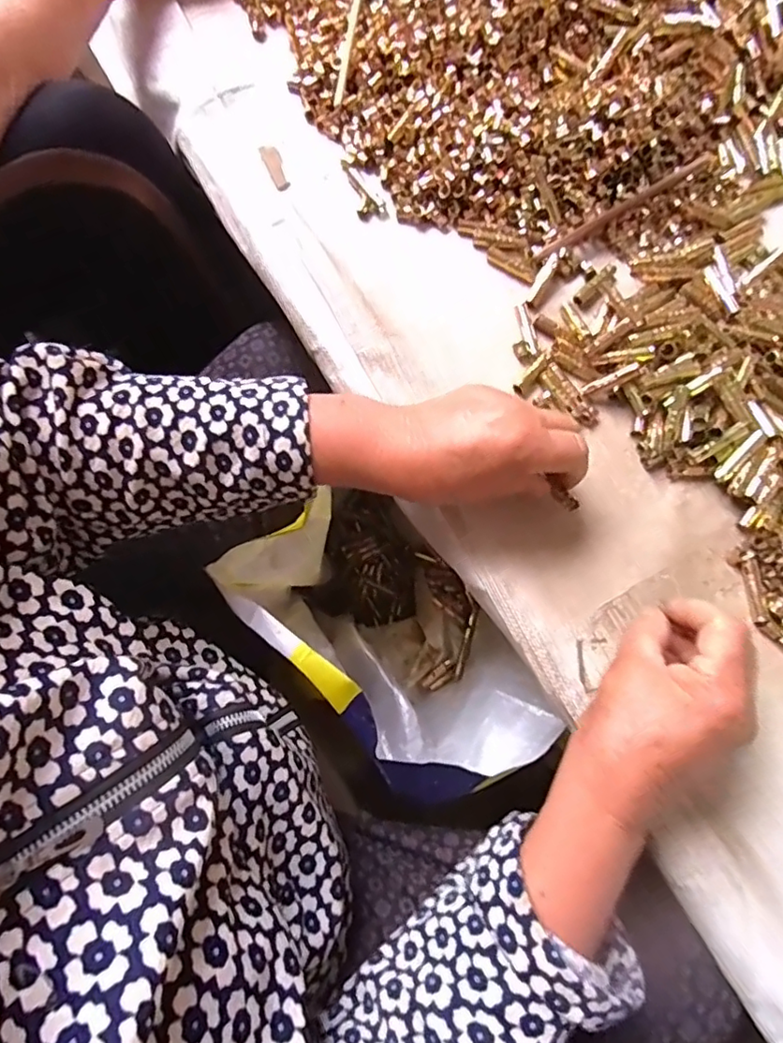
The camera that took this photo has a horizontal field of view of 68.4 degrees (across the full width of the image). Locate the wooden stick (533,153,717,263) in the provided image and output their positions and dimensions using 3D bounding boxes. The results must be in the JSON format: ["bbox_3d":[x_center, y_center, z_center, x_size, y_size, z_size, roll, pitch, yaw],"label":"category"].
[{"bbox_3d":[0.180,-0.237,0.426,0.174,0.010,0.008,-33,81,-6],"label":"wooden stick"}]

